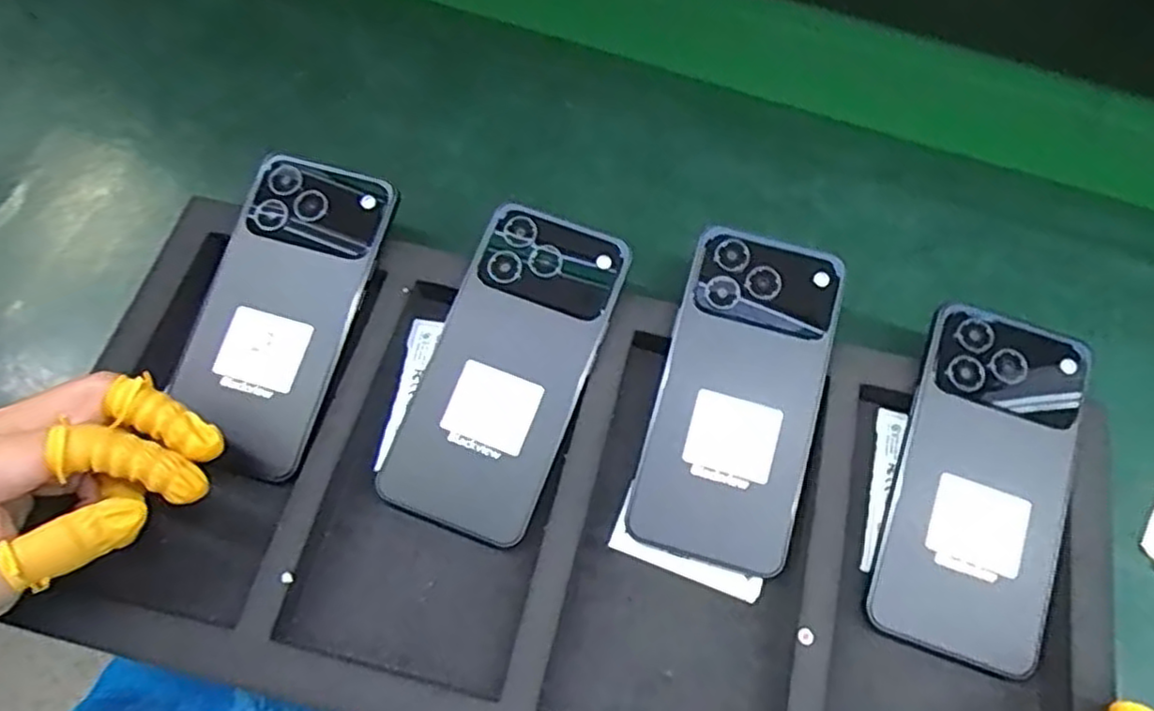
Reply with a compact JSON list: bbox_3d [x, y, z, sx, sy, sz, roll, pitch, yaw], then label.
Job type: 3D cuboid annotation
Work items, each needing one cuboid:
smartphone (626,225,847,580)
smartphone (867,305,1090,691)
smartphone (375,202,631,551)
[{"bbox_3d":[0.079,0.018,0.349,0.072,0.009,0.164,15,80,6],"label":"smartphone"},{"bbox_3d":[0.190,0.058,0.334,0.072,0.006,0.162,18,78,8],"label":"smartphone"},{"bbox_3d":[-0.034,0.006,0.352,0.074,0.010,0.165,20,79,9],"label":"smartphone"}]

